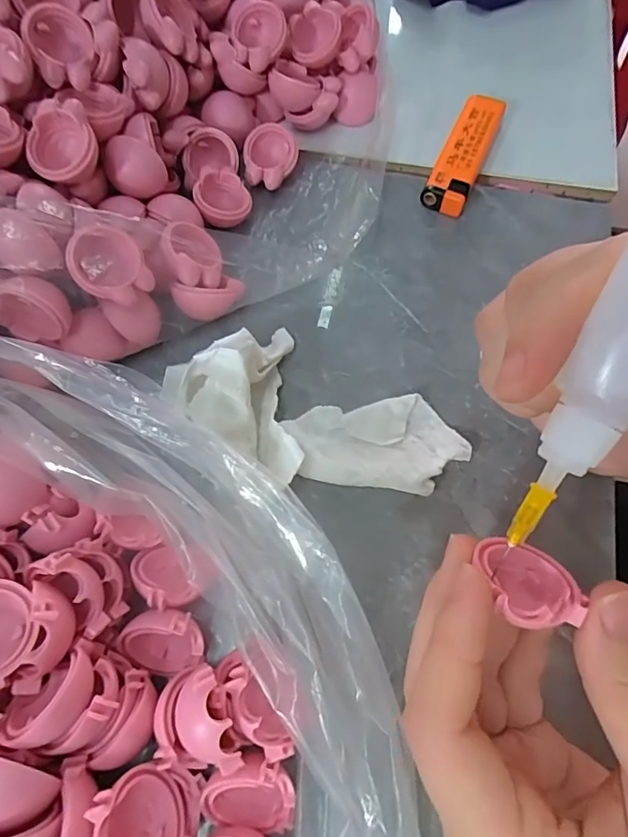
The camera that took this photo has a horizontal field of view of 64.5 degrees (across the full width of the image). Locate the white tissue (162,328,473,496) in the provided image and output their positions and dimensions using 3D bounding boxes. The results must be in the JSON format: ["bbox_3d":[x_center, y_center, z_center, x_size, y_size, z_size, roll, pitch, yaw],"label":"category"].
[{"bbox_3d":[0.002,-0.004,0.207,0.125,0.033,0.064,26,69,11],"label":"white tissue"}]

